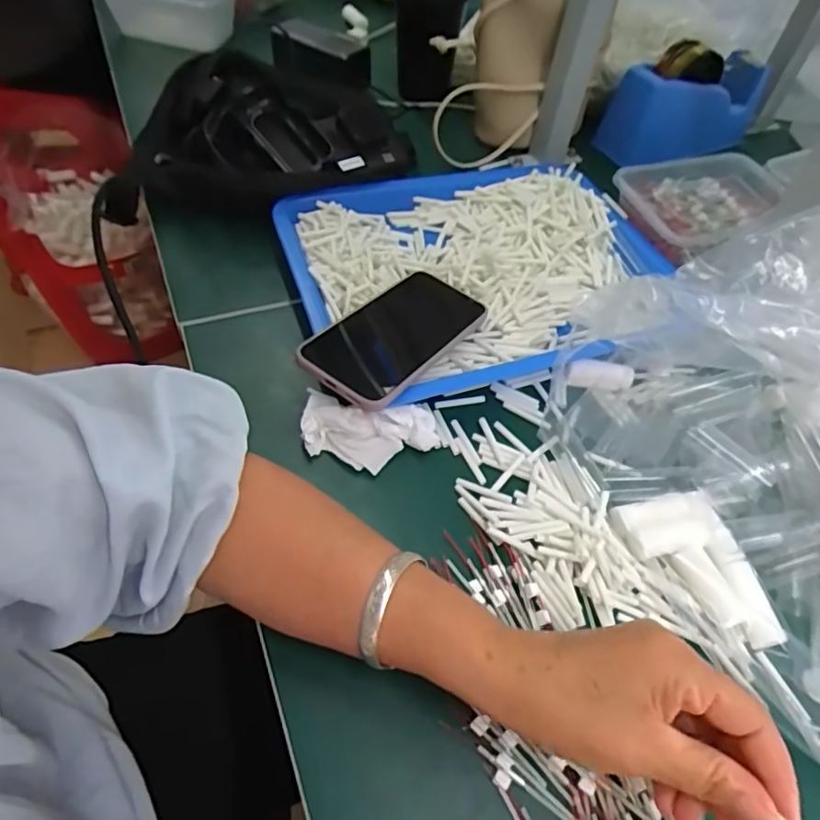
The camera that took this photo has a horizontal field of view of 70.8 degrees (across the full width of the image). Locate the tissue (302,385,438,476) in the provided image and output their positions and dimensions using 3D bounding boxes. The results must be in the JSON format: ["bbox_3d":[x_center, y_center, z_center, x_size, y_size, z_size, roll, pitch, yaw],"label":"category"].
[{"bbox_3d":[-0.028,0.017,0.398,0.090,0.027,0.043,8,53,1],"label":"tissue"}]

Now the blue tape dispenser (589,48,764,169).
[{"bbox_3d":[0.322,-0.361,0.672,0.209,0.088,0.061,-12,55,-15],"label":"blue tape dispenser"}]

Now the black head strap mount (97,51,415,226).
[{"bbox_3d":[-0.138,-0.262,0.537,0.290,0.066,0.143,-16,56,-17],"label":"black head strap mount"}]

